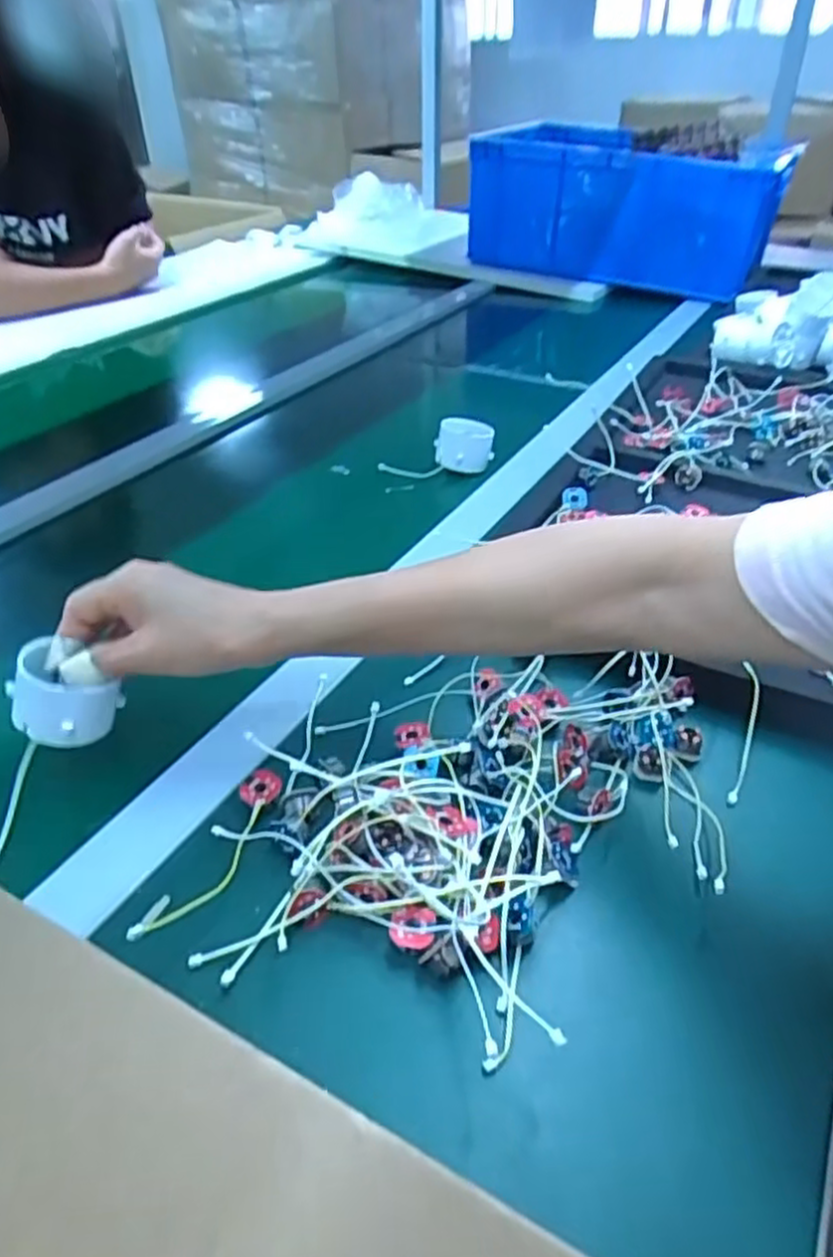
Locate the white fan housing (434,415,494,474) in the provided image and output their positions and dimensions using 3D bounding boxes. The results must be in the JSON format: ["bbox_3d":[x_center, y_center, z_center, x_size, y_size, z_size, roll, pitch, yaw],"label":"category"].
[{"bbox_3d":[0.046,-0.174,0.701,0.052,0.034,0.049,6,40,8],"label":"white fan housing"}]

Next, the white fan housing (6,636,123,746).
[{"bbox_3d":[-0.184,0.033,0.393,0.055,0.037,0.051,13,22,-6],"label":"white fan housing"}]

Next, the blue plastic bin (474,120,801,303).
[{"bbox_3d":[0.327,-0.668,1.184,0.437,0.191,0.233,21,44,24],"label":"blue plastic bin"}]

